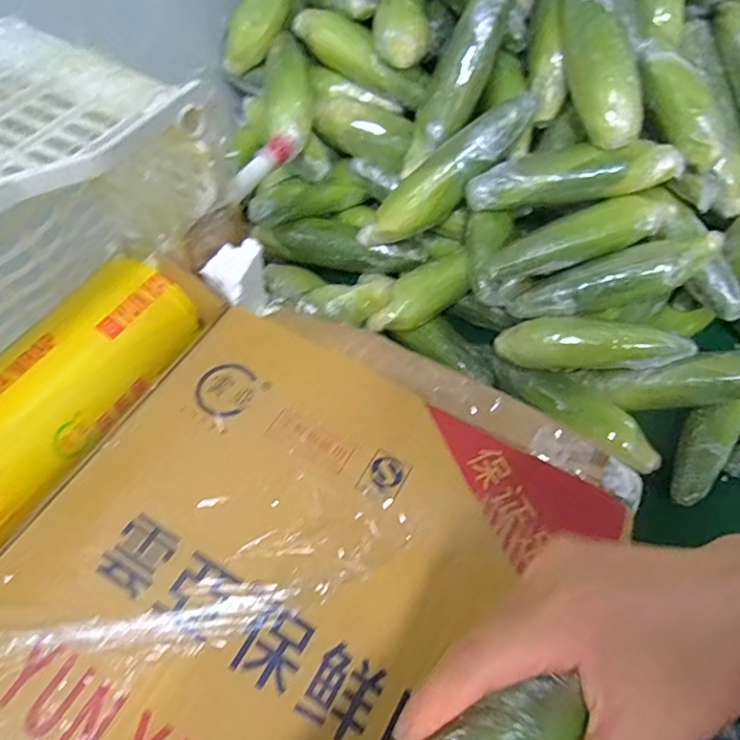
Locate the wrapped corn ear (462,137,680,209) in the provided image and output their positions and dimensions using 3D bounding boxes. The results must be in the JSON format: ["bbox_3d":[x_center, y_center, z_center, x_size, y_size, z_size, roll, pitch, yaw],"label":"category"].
[{"bbox_3d":[0.241,-0.234,0.661,0.242,0.064,0.051,-3,57,-3],"label":"wrapped corn ear"}]

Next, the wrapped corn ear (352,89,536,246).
[{"bbox_3d":[0.096,-0.238,0.698,0.263,0.053,0.056,-37,57,21],"label":"wrapped corn ear"}]

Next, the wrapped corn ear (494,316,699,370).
[{"bbox_3d":[0.270,-0.029,0.677,0.219,0.049,0.055,9,57,5],"label":"wrapped corn ear"}]

